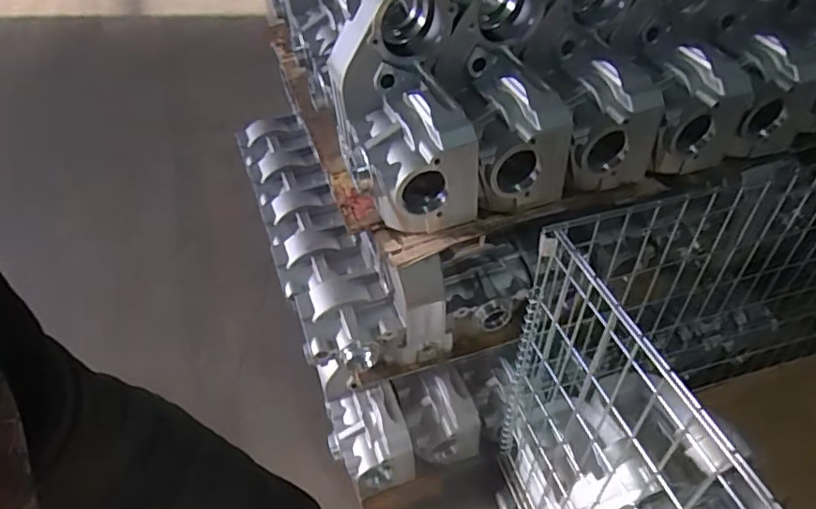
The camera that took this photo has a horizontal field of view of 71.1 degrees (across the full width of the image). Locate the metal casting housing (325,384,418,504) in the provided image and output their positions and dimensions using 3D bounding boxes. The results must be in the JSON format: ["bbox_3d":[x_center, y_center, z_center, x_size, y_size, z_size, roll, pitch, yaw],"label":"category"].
[{"bbox_3d":[-0.092,0.437,1.339,0.167,0.176,0.197,-11,45,-9],"label":"metal casting housing"}]

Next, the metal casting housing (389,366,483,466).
[{"bbox_3d":[0.065,0.381,1.373,0.162,0.151,0.183,-12,45,-10],"label":"metal casting housing"}]

